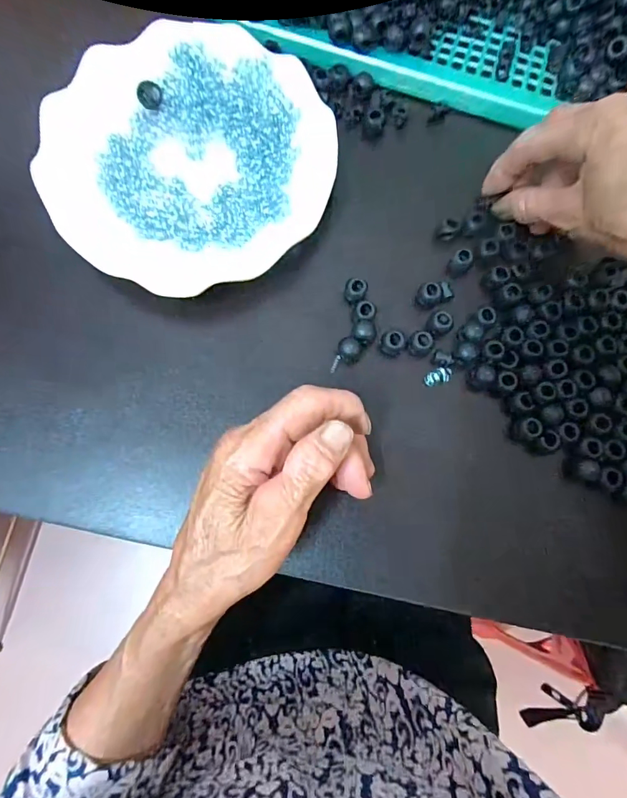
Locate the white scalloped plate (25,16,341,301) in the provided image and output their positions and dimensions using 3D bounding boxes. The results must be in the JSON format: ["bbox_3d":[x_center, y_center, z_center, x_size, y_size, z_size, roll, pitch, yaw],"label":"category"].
[{"bbox_3d":[-0.080,-0.159,0.286,0.178,0.024,0.178,0,79,0],"label":"white scalloped plate"}]

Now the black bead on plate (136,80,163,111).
[{"bbox_3d":[-0.110,-0.204,0.293,0.016,0.007,0.015,0,84,-2],"label":"black bead on plate"}]

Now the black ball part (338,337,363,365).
[{"bbox_3d":[0.023,-0.031,0.280,0.015,0.012,0.015,0,79,0],"label":"black ball part"}]

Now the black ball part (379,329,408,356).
[{"bbox_3d":[0.052,-0.036,0.282,0.016,0.013,0.015,0,79,0],"label":"black ball part"}]

